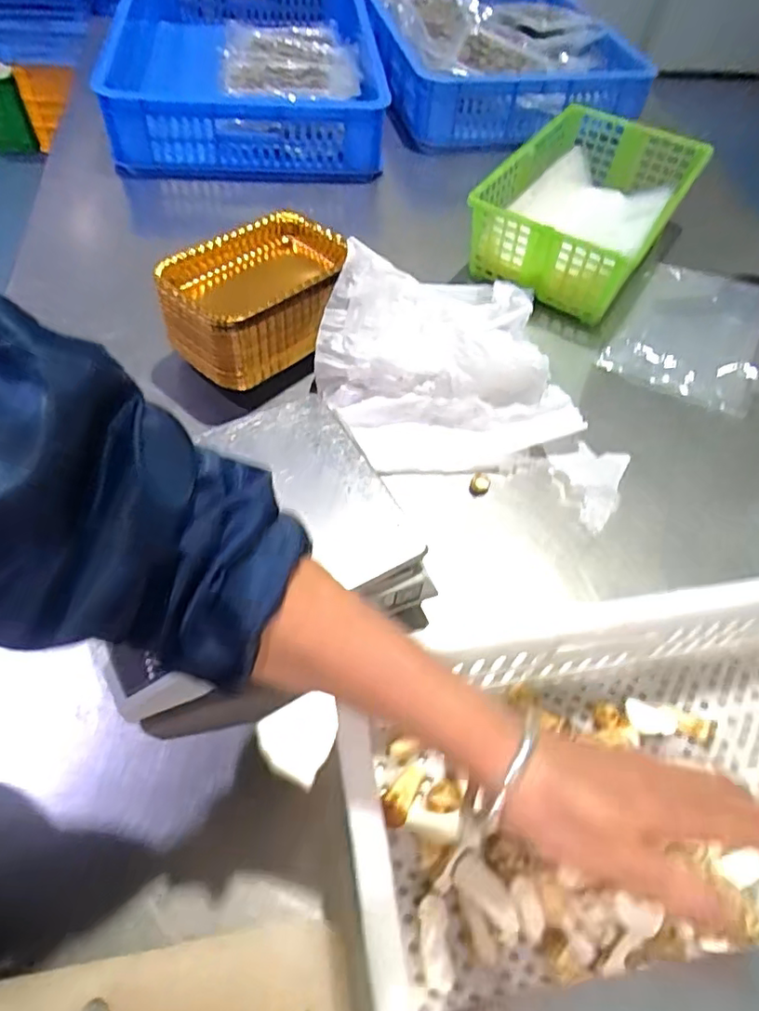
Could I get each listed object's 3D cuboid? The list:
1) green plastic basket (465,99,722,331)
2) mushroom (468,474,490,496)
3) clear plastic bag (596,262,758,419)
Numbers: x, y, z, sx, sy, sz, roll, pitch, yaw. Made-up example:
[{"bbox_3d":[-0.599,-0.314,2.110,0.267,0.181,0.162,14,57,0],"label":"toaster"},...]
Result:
[{"bbox_3d":[0.286,-0.405,0.823,0.219,0.110,0.351,29,57,14],"label":"green plastic basket"},{"bbox_3d":[0.099,-0.020,0.590,0.019,0.009,0.023,12,54,6],"label":"mushroom"},{"bbox_3d":[0.392,-0.222,0.746,0.165,0.024,0.241,26,56,12],"label":"clear plastic bag"}]

